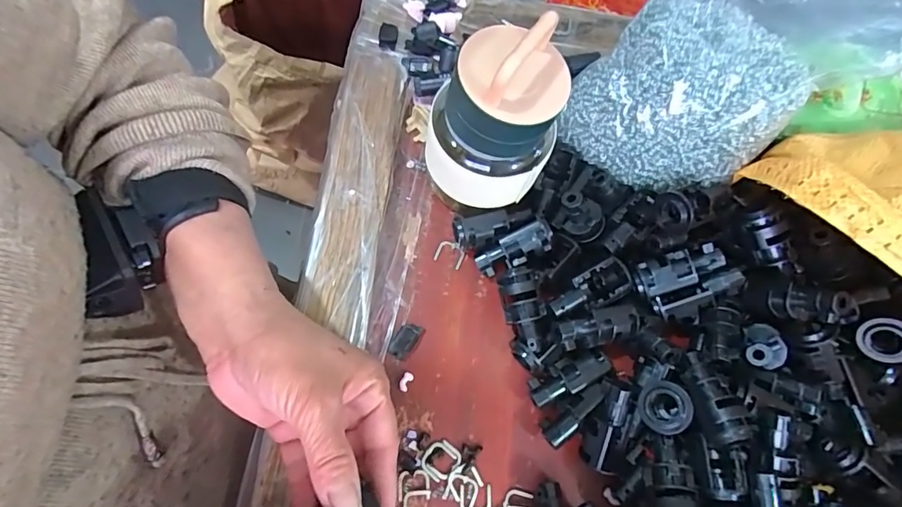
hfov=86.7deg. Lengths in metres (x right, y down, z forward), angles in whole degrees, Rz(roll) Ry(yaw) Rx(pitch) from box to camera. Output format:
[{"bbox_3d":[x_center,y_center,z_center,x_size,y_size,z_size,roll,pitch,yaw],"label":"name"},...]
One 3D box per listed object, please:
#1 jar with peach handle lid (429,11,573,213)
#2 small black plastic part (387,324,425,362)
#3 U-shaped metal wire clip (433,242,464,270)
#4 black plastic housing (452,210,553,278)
[{"bbox_3d":[0.029,-0.076,0.270,0.074,0.106,0.066,-38,79,-16],"label":"jar with peach handle lid"},{"bbox_3d":[-0.029,0.056,0.307,0.015,0.004,0.024,30,71,6],"label":"small black plastic part"},{"bbox_3d":[-0.001,0.001,0.329,0.019,0.004,0.016,25,71,4],"label":"U-shaped metal wire clip"},{"bbox_3d":[0.034,-0.009,0.315,0.059,0.023,0.034,-8,72,-7],"label":"black plastic housing"}]

